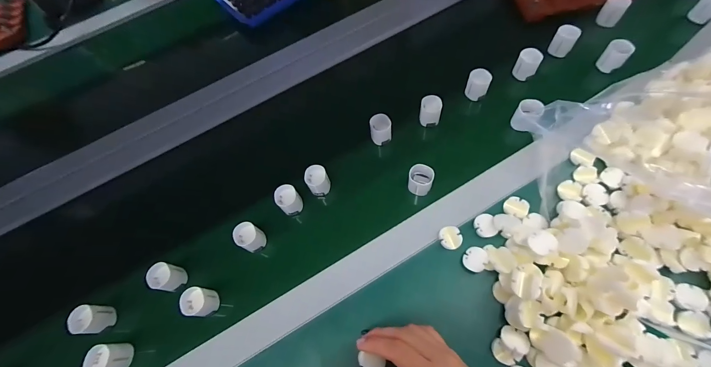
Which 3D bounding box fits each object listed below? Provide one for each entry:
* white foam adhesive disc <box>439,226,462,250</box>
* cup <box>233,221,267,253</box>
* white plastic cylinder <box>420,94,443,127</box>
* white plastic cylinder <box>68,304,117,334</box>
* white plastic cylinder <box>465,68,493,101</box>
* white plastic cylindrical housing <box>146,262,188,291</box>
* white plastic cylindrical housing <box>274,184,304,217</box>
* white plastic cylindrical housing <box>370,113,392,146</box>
[{"bbox_3d":[0.114,0.066,0.361,0.025,0.011,0.027,-1,64,3],"label":"white foam adhesive disc"},{"bbox_3d":[-0.137,0.069,0.386,0.033,0.031,0.029,26,69,15],"label":"cup"},{"bbox_3d":[0.110,-0.106,0.437,0.029,0.037,0.025,6,65,6],"label":"white plastic cylinder"},{"bbox_3d":[-0.314,0.164,0.361,0.030,0.042,0.030,1,65,4],"label":"white plastic cylinder"},{"bbox_3d":[0.184,-0.148,0.449,0.032,0.035,0.027,26,69,15],"label":"white plastic cylinder"},{"bbox_3d":[-0.236,0.118,0.376,0.033,0.038,0.030,-1,64,3],"label":"white plastic cylindrical housing"},{"bbox_3d":[-0.089,0.023,0.405,0.030,0.029,0.034,-34,67,-12],"label":"white plastic cylindrical housing"},{"bbox_3d":[0.037,-0.076,0.440,0.030,0.041,0.032,-2,64,2],"label":"white plastic cylindrical housing"}]

